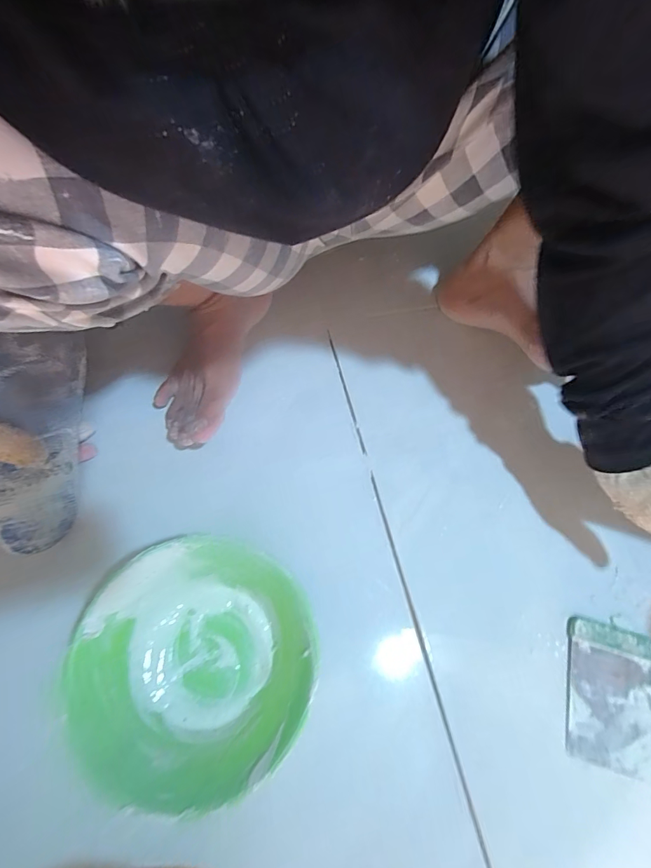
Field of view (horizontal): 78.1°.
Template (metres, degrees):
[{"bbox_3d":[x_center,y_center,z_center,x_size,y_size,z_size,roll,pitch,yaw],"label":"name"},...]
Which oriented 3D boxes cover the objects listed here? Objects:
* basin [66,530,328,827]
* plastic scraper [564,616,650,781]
[{"bbox_3d":[-0.093,0.169,0.304,0.166,0.076,0.164,0,76,0],"label":"basin"},{"bbox_3d":[0.252,0.229,0.352,0.079,0.004,0.110,15,68,3],"label":"plastic scraper"}]

